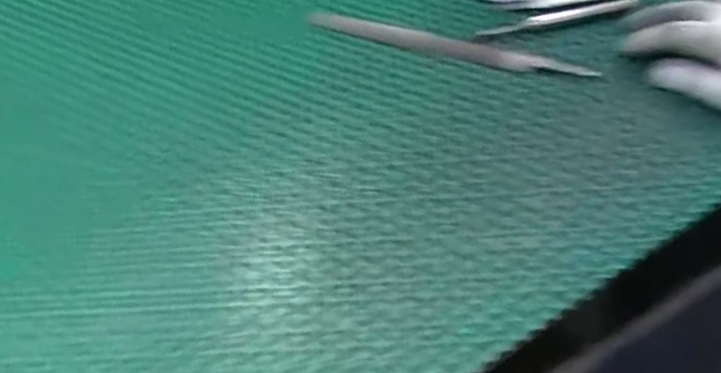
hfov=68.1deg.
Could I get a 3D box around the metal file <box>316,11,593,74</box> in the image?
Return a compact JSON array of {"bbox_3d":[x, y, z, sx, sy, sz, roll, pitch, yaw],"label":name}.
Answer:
[{"bbox_3d":[0.071,-0.125,0.463,0.253,0.008,0.021,18,61,15],"label":"metal file"}]

